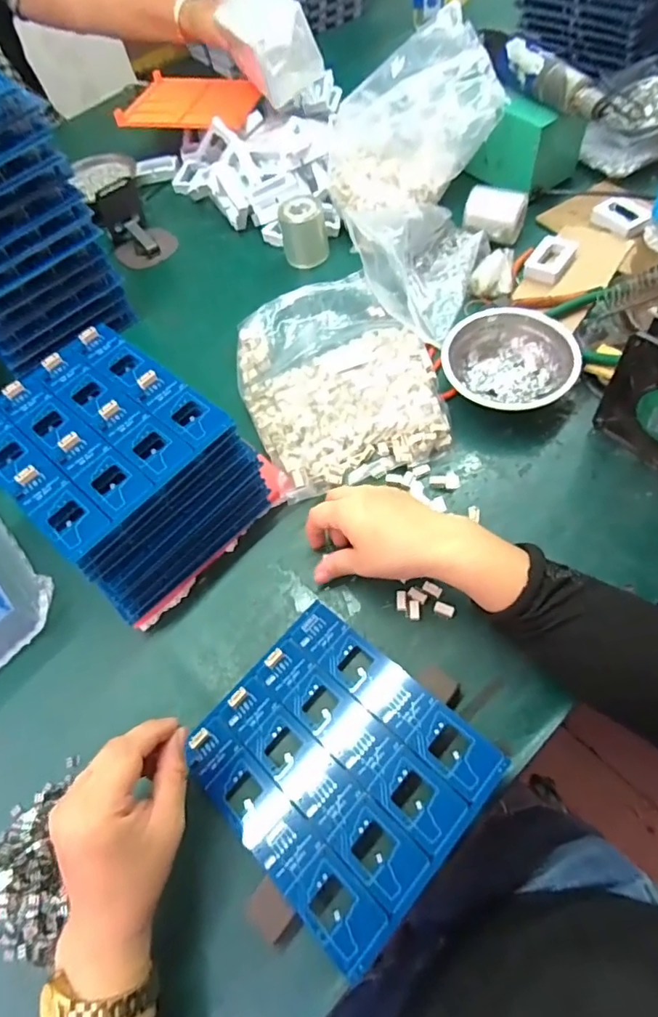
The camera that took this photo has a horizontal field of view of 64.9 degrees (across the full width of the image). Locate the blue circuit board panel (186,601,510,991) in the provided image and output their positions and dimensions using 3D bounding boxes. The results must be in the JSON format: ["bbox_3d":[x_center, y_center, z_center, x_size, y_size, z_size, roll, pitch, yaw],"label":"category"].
[{"bbox_3d":[0.001,0.177,0.373,0.184,0.006,0.156,35,71,33],"label":"blue circuit board panel"}]

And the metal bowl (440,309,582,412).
[{"bbox_3d":[0.180,-0.147,0.521,0.129,0.034,0.116,4,62,10],"label":"metal bowl"}]

